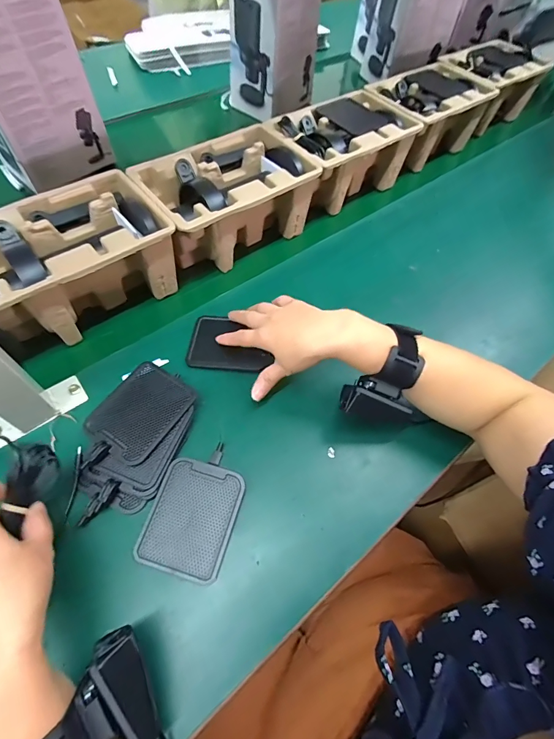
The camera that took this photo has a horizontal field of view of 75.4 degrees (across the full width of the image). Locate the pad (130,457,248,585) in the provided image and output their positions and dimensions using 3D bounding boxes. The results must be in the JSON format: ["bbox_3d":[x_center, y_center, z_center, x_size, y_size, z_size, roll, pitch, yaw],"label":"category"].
[{"bbox_3d":[-0.080,0.139,0.341,0.078,0.008,0.098,15,60,5],"label":"pad"}]

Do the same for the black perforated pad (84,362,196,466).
[{"bbox_3d":[-0.143,0.042,0.382,0.080,0.007,0.098,31,62,16],"label":"black perforated pad"}]

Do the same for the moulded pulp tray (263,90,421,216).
[{"bbox_3d":[0.111,-0.364,0.609,0.235,0.102,0.138,-34,67,-21],"label":"moulded pulp tray"}]

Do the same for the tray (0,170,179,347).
[{"bbox_3d":[-0.250,-0.131,0.443,0.226,0.099,0.145,-36,68,-22],"label":"tray"}]

